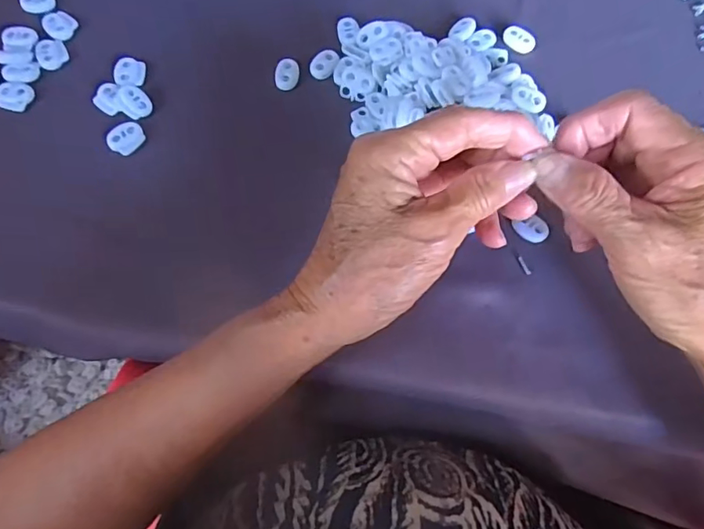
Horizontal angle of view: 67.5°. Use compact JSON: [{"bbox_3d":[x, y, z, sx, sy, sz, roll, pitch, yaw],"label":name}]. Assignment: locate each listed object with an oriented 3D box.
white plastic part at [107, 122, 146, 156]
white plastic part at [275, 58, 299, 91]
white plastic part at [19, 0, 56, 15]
[{"bbox_3d":[-0.143,-0.080,0.332,0.022,0.005,0.018,-31,75,-11],"label":"white plastic part"},{"bbox_3d":[-0.043,-0.127,0.351,0.015,0.005,0.021,0,71,-1],"label":"white plastic part"},{"bbox_3d":[-0.216,-0.181,0.362,0.022,0.005,0.020,0,71,-1],"label":"white plastic part"}]

